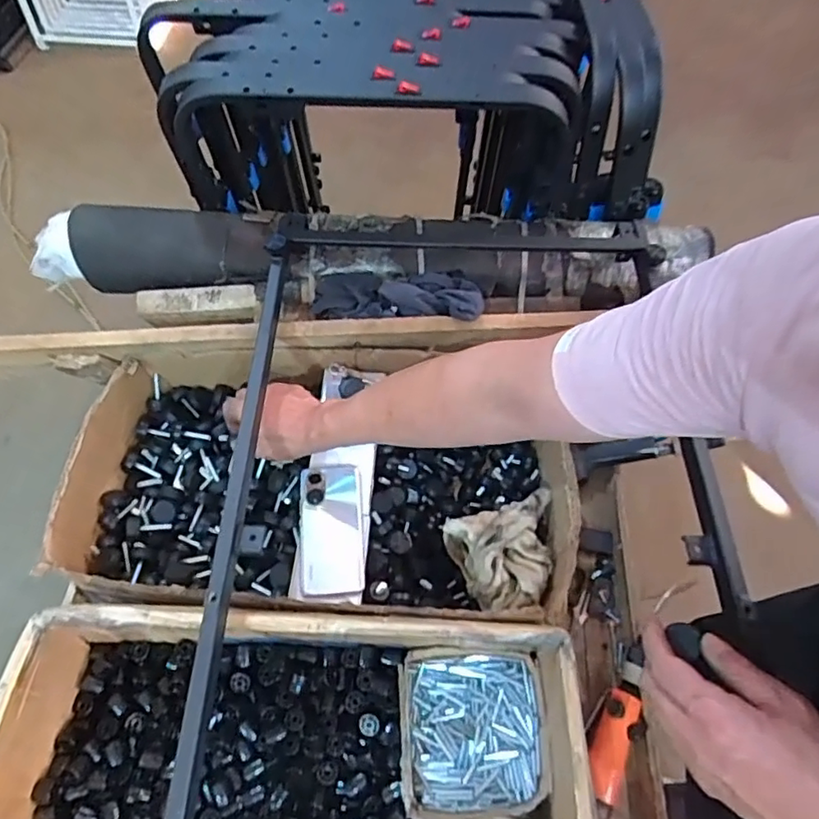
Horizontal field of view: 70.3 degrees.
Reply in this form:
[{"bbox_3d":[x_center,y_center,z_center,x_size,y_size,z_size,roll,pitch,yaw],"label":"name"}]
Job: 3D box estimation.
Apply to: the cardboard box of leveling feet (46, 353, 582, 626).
[{"bbox_3d":[-0.106,0.087,0.722,0.578,0.115,0.317,4,59,1],"label":"cardboard box of leveling feet"}]

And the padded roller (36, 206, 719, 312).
[{"bbox_3d":[-0.063,-0.211,0.814,0.922,0.091,0.123,4,59,1],"label":"padded roller"}]

